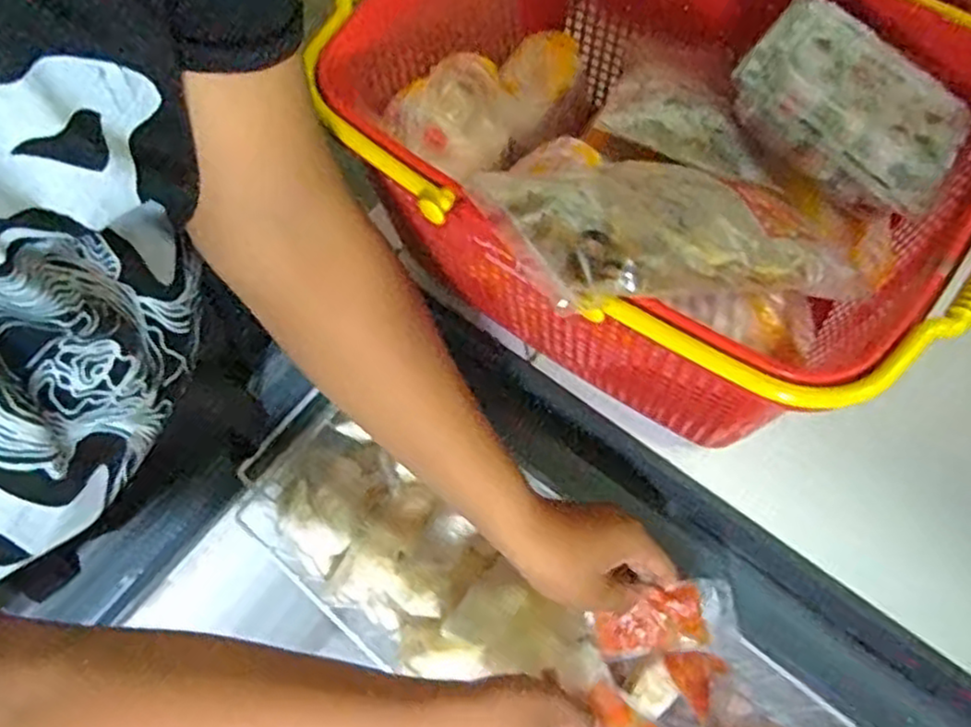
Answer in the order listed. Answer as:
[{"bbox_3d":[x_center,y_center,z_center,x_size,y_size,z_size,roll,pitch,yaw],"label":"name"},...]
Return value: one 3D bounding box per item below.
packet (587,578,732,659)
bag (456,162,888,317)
[{"bbox_3d":[0.132,0.195,0.555,0.115,0.015,0.049,-25,93,28],"label":"packet"},{"bbox_3d":[0.103,-0.070,0.381,0.205,0.042,0.108,3,65,-14],"label":"bag"}]

